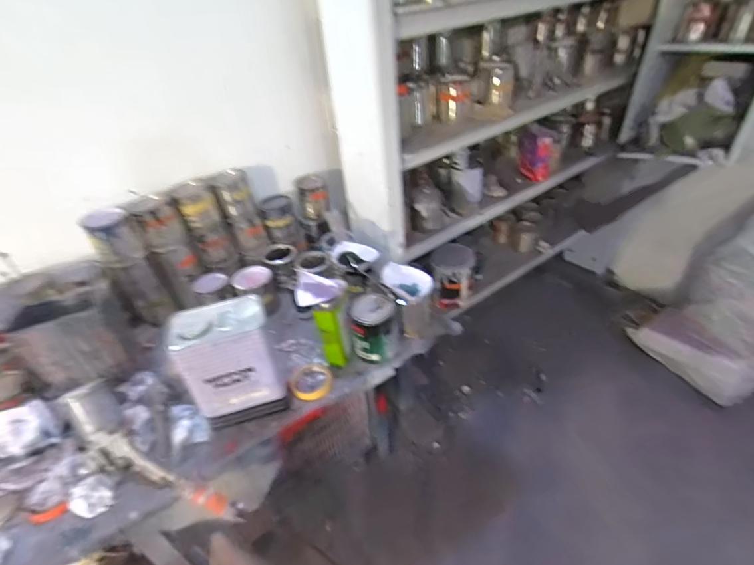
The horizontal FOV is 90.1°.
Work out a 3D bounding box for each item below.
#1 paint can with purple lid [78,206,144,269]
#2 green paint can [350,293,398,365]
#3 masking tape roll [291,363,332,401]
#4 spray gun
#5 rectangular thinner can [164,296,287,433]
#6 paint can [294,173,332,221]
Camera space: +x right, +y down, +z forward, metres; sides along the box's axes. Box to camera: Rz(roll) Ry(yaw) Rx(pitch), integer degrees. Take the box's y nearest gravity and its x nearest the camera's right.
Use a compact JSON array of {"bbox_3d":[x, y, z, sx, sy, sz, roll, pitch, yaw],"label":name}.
[{"bbox_3d":[-0.663,-0.116,0.949,0.103,0.131,0.123,-30,43,-29],"label":"paint can with purple lid"},{"bbox_3d":[-0.007,0.098,0.896,0.112,0.132,0.126,-2,36,4],"label":"green paint can"},{"bbox_3d":[-0.149,0.227,0.860,0.092,0.020,0.090,-3,36,2],"label":"masking tape roll"},{"bbox_3d":[-0.430,0.328,0.713,0.416,0.077,0.104,29,45,11],"label":"spray gun"},{"bbox_3d":[-0.285,0.163,0.756,0.169,0.233,0.109,-13,37,-10],"label":"rectangular thinner can"},{"bbox_3d":[-0.200,-0.267,1.187,0.094,0.121,0.094,-3,36,2],"label":"paint can"}]

